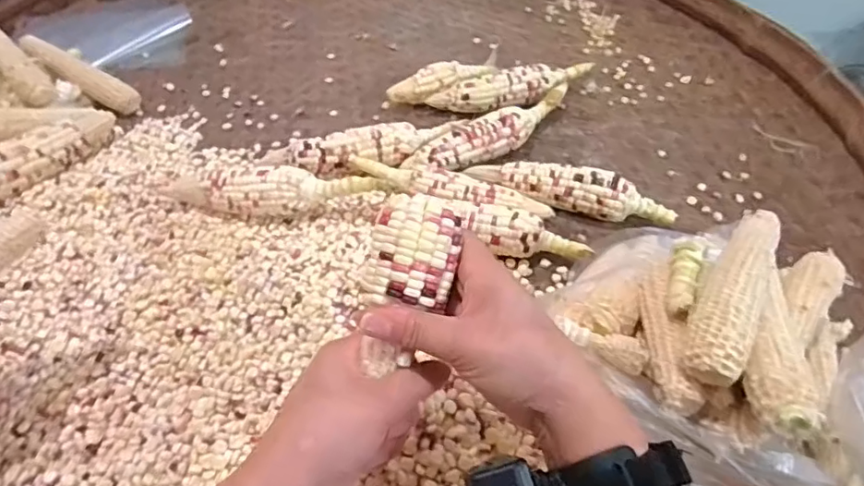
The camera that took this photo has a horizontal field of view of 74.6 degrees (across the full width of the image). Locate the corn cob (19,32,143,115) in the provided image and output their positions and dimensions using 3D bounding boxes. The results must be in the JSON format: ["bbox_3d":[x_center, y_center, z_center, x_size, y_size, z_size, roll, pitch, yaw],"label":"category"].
[{"bbox_3d":[-0.468,-0.226,0.755,0.151,0.027,0.037,32,46,-18],"label":"corn cob"}]

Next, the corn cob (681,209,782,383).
[{"bbox_3d":[0.207,0.031,0.385,0.038,0.032,0.145,25,52,20],"label":"corn cob"}]

